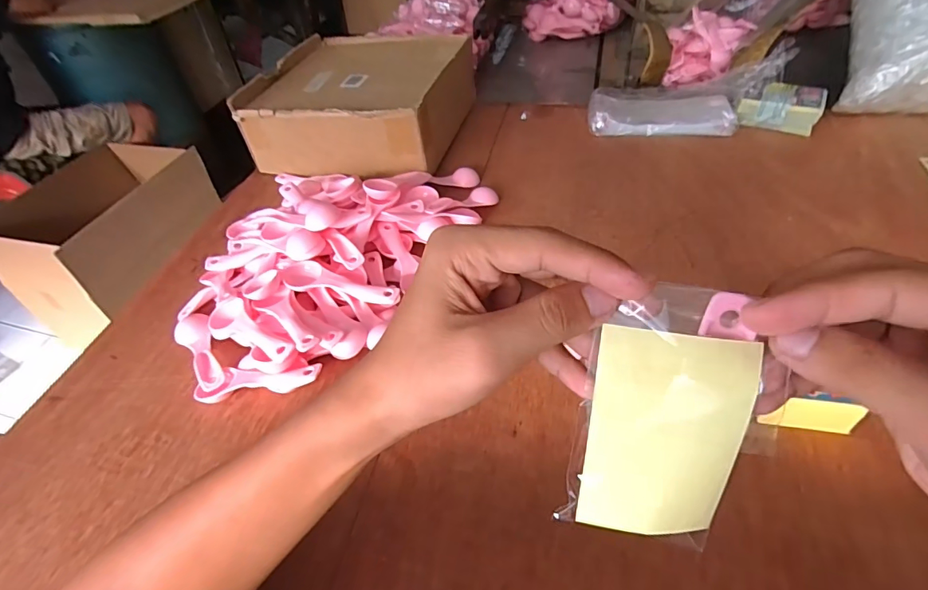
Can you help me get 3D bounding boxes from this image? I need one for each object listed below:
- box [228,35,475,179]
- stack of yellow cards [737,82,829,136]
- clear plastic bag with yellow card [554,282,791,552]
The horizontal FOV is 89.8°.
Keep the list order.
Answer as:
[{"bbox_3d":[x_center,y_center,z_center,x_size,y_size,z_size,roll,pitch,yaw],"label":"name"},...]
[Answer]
[{"bbox_3d":[-0.144,-0.273,0.674,0.278,0.110,0.279,8,47,15],"label":"box"},{"bbox_3d":[0.419,-0.246,0.618,0.093,0.043,0.066,19,51,24],"label":"stack of yellow cards"},{"bbox_3d":[0.083,0.052,0.188,0.069,0.110,0.009,10,14,7],"label":"clear plastic bag with yellow card"}]

